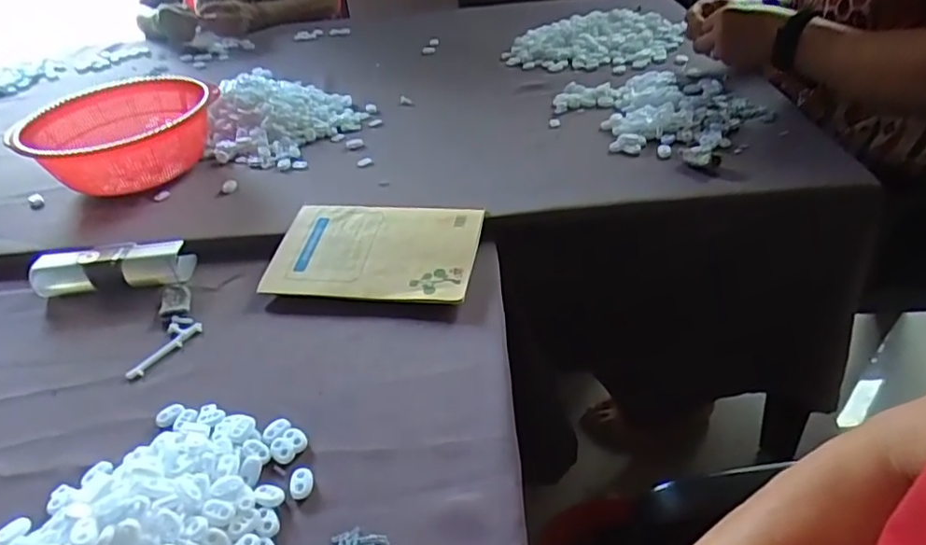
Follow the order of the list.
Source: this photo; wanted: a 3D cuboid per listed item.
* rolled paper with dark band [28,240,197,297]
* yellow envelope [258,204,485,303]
[{"bbox_3d":[-0.370,-0.005,0.632,0.162,0.038,0.047,-5,38,3],"label":"rolled paper with dark band"},{"bbox_3d":[-0.088,-0.024,0.609,0.202,0.010,0.131,4,46,12],"label":"yellow envelope"}]

